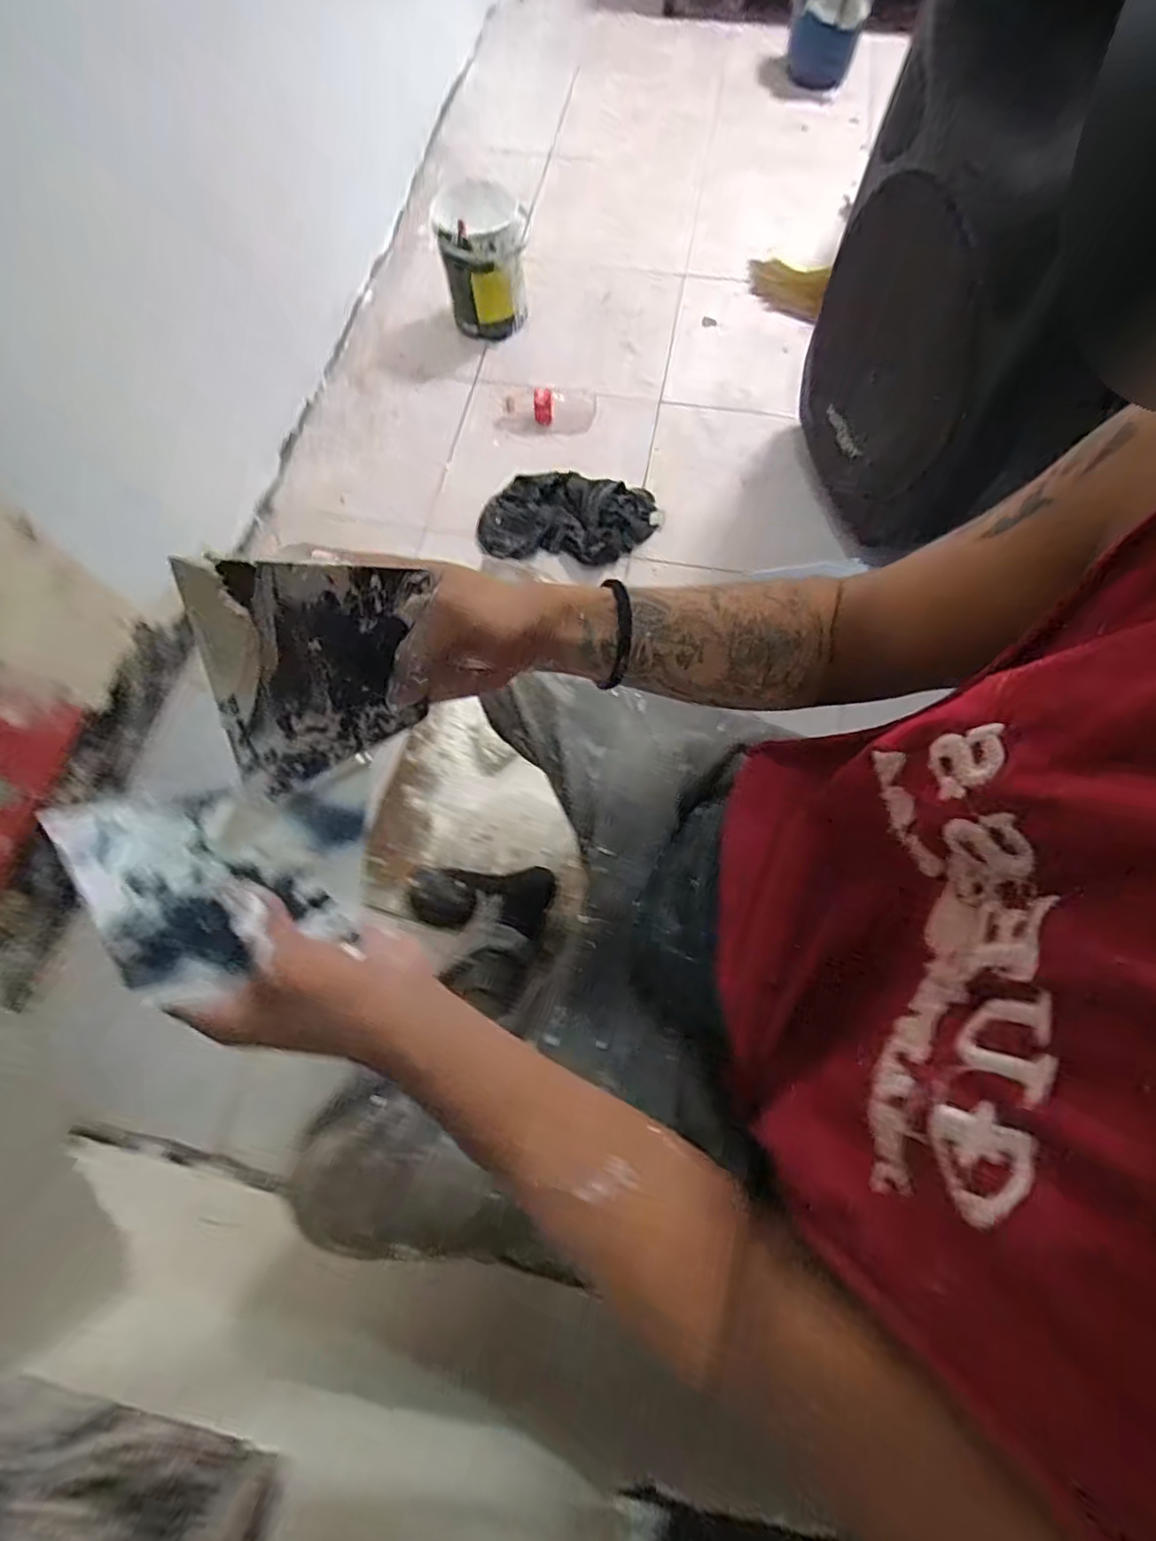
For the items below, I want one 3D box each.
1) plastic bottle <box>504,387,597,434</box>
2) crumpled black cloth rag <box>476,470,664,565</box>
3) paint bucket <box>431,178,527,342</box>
[{"bbox_3d":[-0.057,-0.761,1.255,0.183,0.055,0.085,4,69,4],"label":"plastic bottle"},{"bbox_3d":[-0.021,-0.480,1.139,0.341,0.060,0.168,2,69,4],"label":"crumpled black cloth rag"},{"bbox_3d":[-0.196,-1.116,1.314,0.181,0.236,0.206,-1,69,2],"label":"paint bucket"}]

